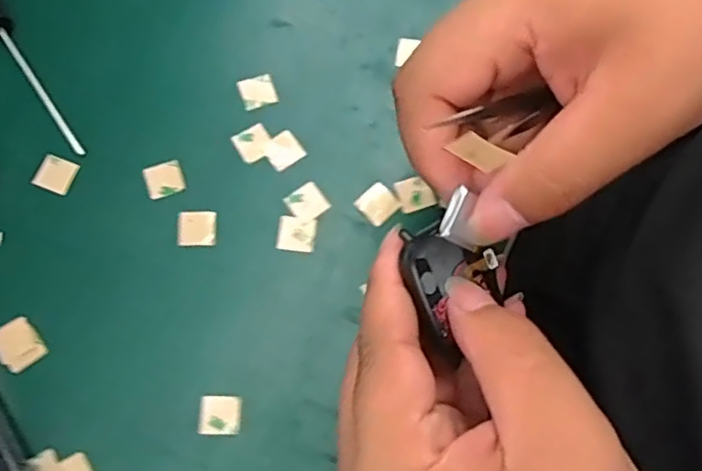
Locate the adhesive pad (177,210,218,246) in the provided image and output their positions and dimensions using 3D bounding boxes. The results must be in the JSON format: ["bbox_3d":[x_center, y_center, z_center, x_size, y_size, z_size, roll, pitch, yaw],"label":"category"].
[{"bbox_3d":[-0.069,-0.003,0.275,0.017,0.004,0.016,-2,76,-1],"label":"adhesive pad"}]

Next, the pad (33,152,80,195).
[{"bbox_3d":[-0.134,-0.028,0.279,0.016,0.004,0.016,21,77,5],"label":"pad"}]

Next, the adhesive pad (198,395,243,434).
[{"bbox_3d":[-0.054,0.074,0.255,0.018,0.004,0.015,2,76,0],"label":"adhesive pad"}]

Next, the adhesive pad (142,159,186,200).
[{"bbox_3d":[-0.085,-0.026,0.279,0.017,0.004,0.016,-19,77,-5],"label":"adhesive pad"}]

